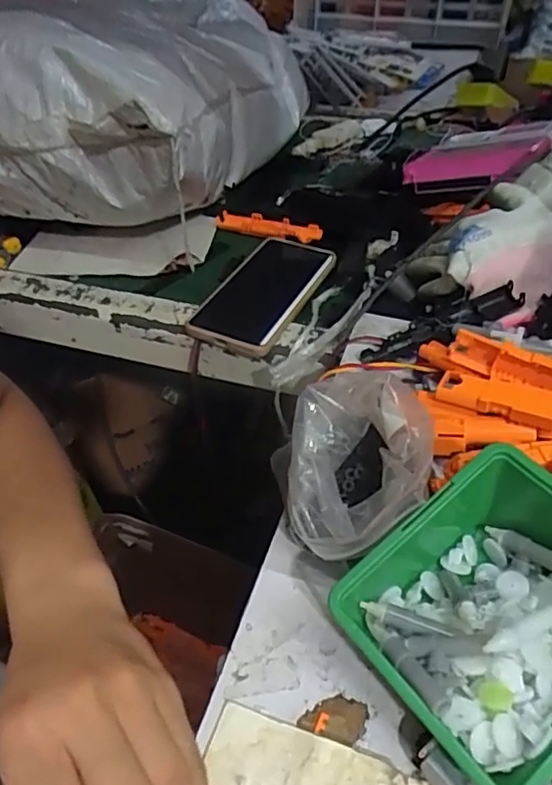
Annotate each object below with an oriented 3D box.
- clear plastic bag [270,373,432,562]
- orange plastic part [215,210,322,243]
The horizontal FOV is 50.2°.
[{"bbox_3d":[0.044,0.049,0.331,0.077,0.080,0.098,7,44,10],"label":"clear plastic bag"},{"bbox_3d":[-0.011,-0.182,0.653,0.128,0.017,0.024,19,48,21],"label":"orange plastic part"}]

